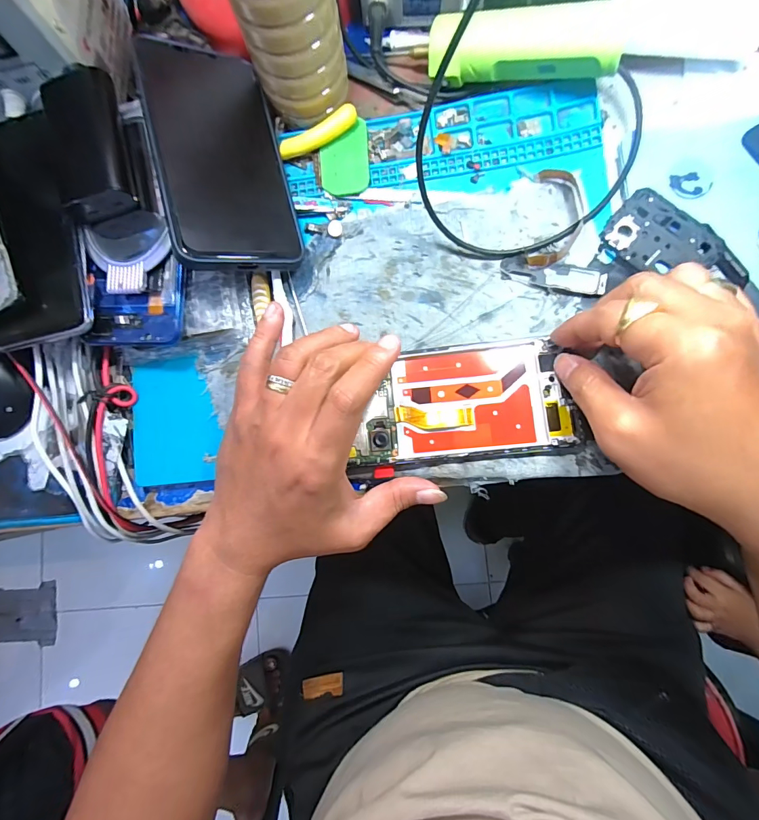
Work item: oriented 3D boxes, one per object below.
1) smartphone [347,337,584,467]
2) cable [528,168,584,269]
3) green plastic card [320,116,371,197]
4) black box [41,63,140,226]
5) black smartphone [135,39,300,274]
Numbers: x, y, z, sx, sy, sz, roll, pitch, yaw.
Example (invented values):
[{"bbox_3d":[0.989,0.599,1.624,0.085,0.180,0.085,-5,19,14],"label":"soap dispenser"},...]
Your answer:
[{"bbox_3d":[0.054,-0.005,0.262,0.138,0.007,0.071,-6,84,5],"label":"smartphone"},{"bbox_3d":[0.120,-0.128,0.268,0.033,0.005,0.065,6,86,6],"label":"cable"},{"bbox_3d":[-0.025,-0.180,0.288,0.035,0.006,0.050,-5,85,5],"label":"green plastic card"},{"bbox_3d":[-0.192,-0.174,0.263,0.051,0.020,0.098,-13,83,3],"label":"black box"},{"bbox_3d":[-0.104,-0.168,0.263,0.079,0.007,0.161,-10,80,-27],"label":"black smartphone"}]

